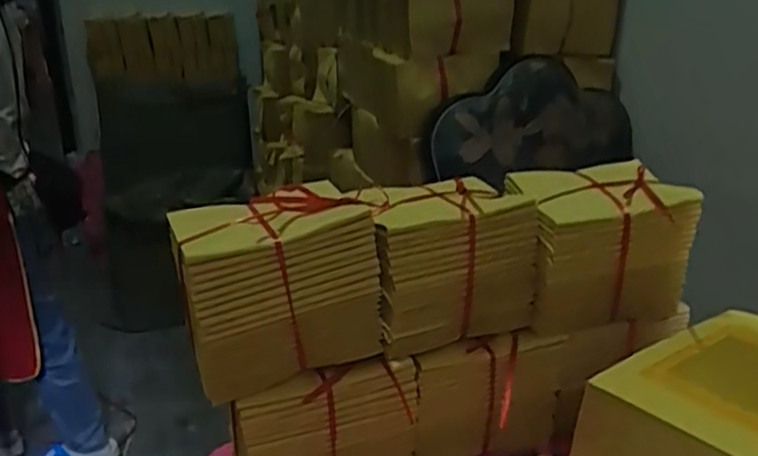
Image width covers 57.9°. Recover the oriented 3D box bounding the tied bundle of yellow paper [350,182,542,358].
[{"bbox_3d":[0.066,0.034,0.676,0.168,0.130,0.091,-8,22,-21],"label":"tied bundle of yellow paper"}]

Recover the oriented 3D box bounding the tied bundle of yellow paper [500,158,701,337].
[{"bbox_3d":[0.224,0.015,0.718,0.175,0.140,0.111,-3,21,-9],"label":"tied bundle of yellow paper"}]

